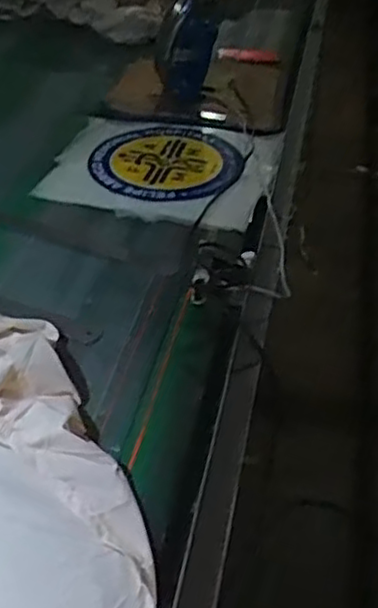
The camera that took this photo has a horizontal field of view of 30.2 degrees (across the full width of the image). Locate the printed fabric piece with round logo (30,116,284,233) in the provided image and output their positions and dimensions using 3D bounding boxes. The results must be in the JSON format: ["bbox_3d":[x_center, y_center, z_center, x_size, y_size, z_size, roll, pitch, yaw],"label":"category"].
[{"bbox_3d":[-0.043,-0.260,1.313,0.411,0.052,0.371,9,34,3],"label":"printed fabric piece with round logo"}]

